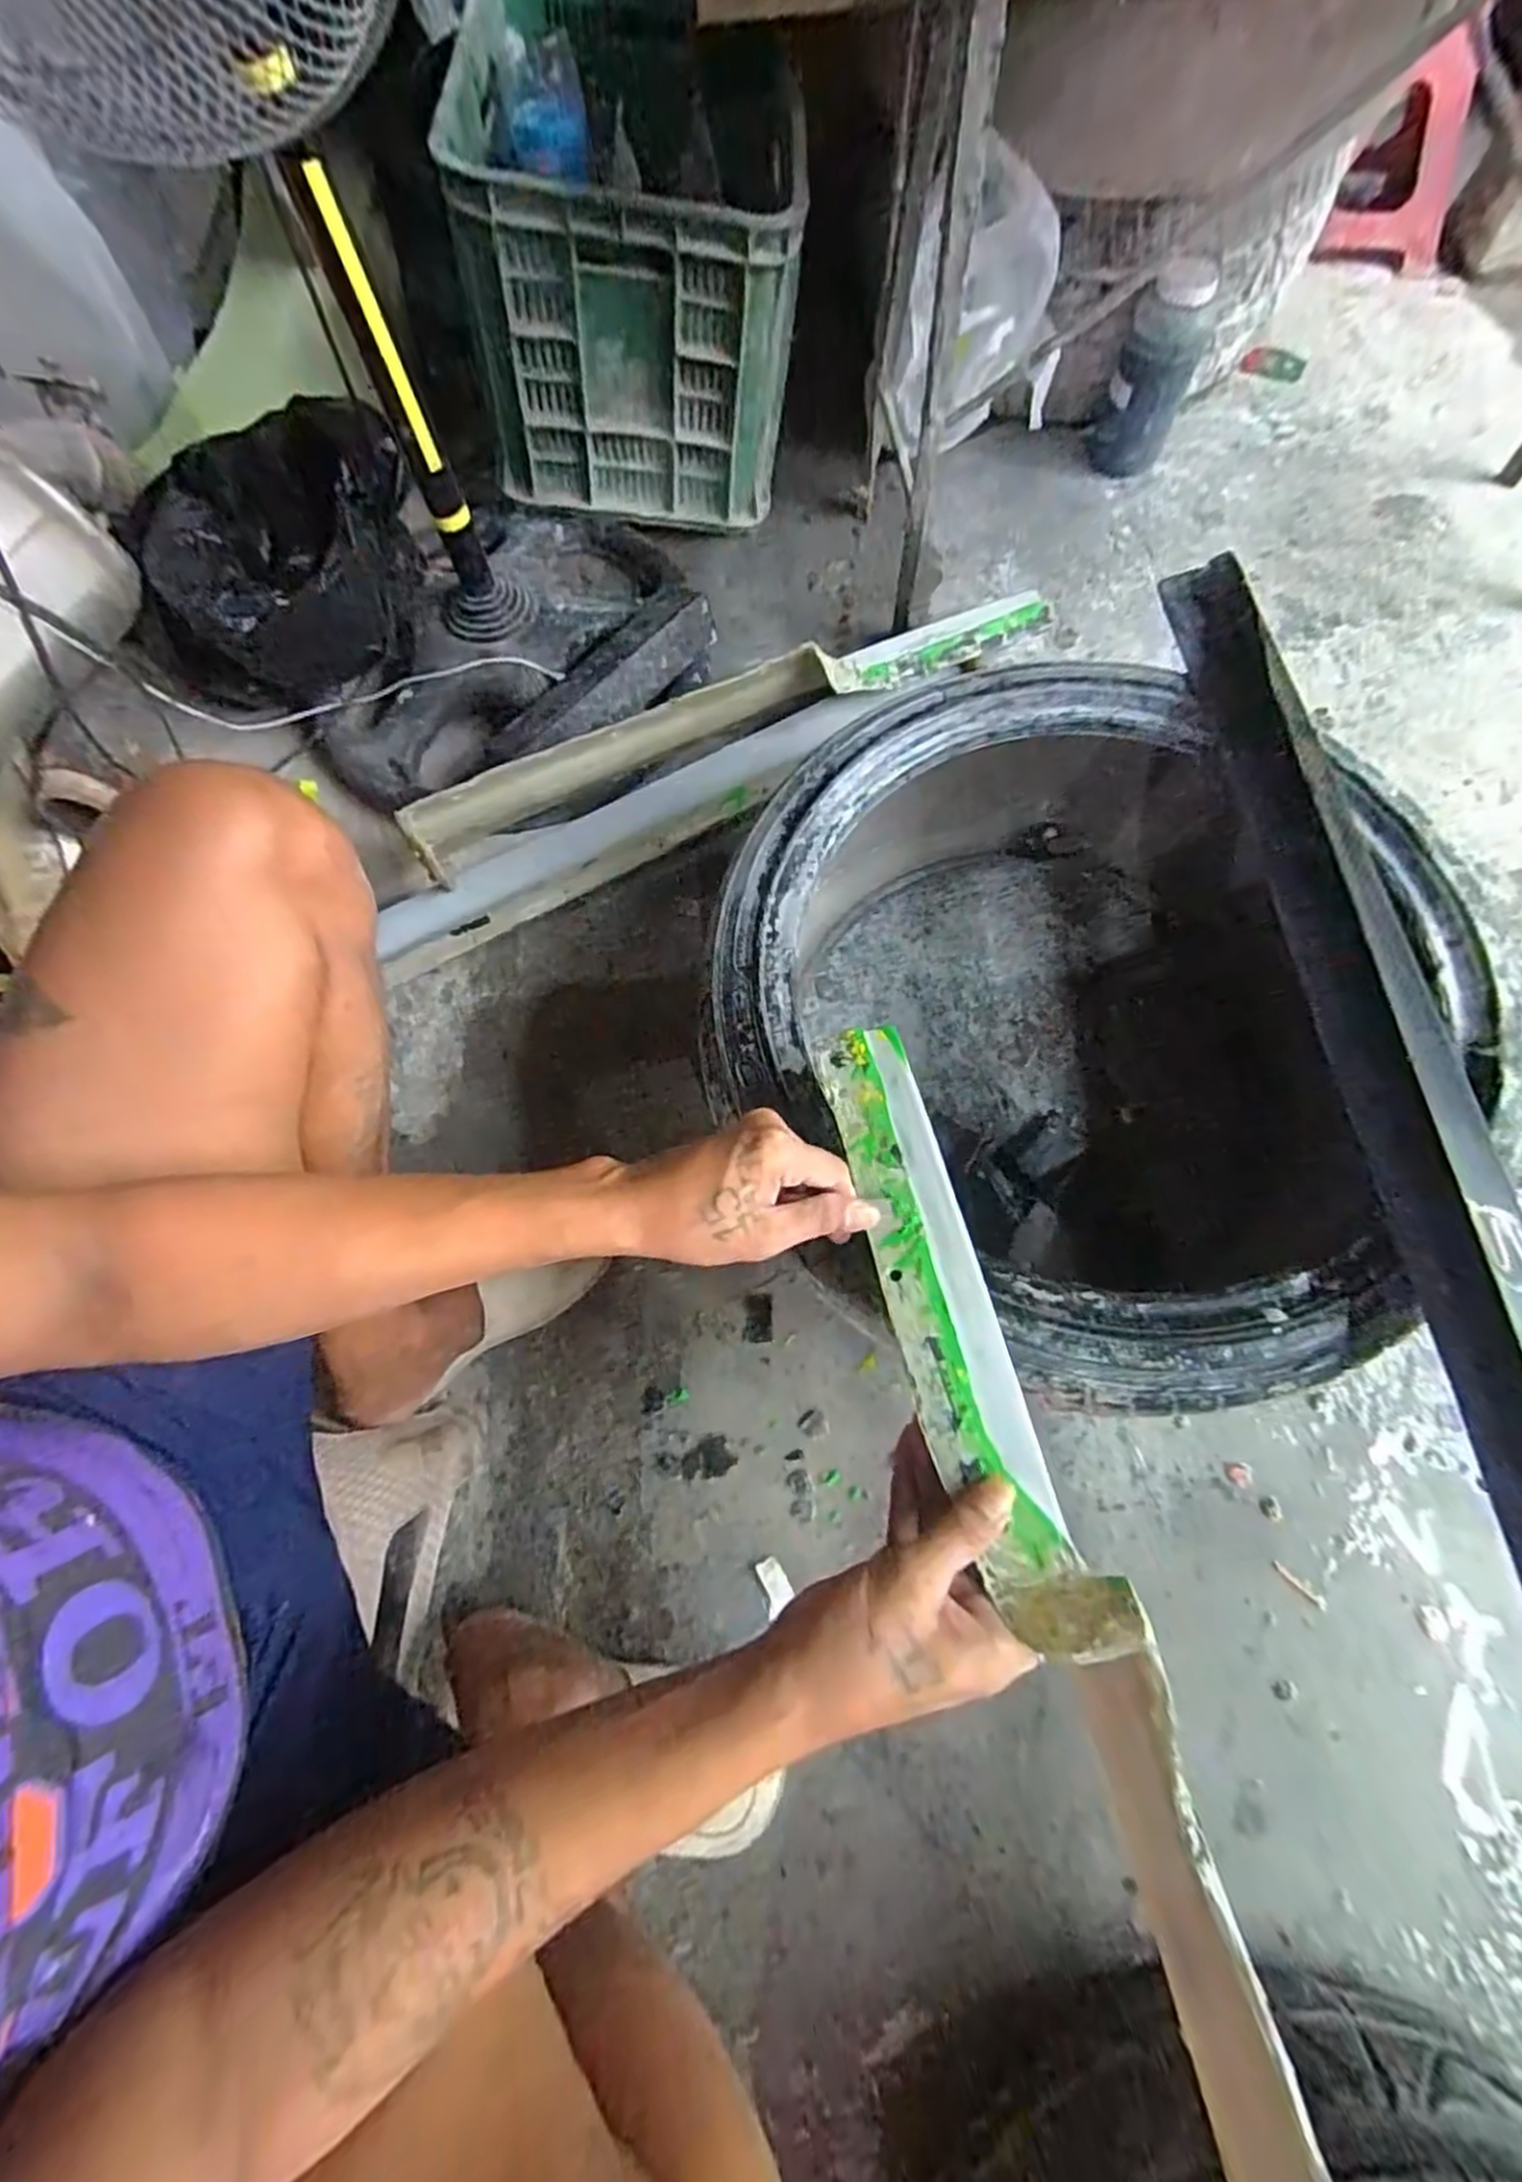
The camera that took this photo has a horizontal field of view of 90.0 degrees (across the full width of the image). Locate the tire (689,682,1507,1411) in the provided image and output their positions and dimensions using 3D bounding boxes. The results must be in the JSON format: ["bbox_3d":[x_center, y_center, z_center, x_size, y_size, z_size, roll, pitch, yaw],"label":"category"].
[{"bbox_3d":[0.252,-0.052,0.655,0.539,0.236,0.564,0,72,1],"label":"tire"}]

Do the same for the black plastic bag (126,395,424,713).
[{"bbox_3d":[-0.537,-0.608,0.854,0.319,0.163,0.259,-8,72,0],"label":"black plastic bag"}]

